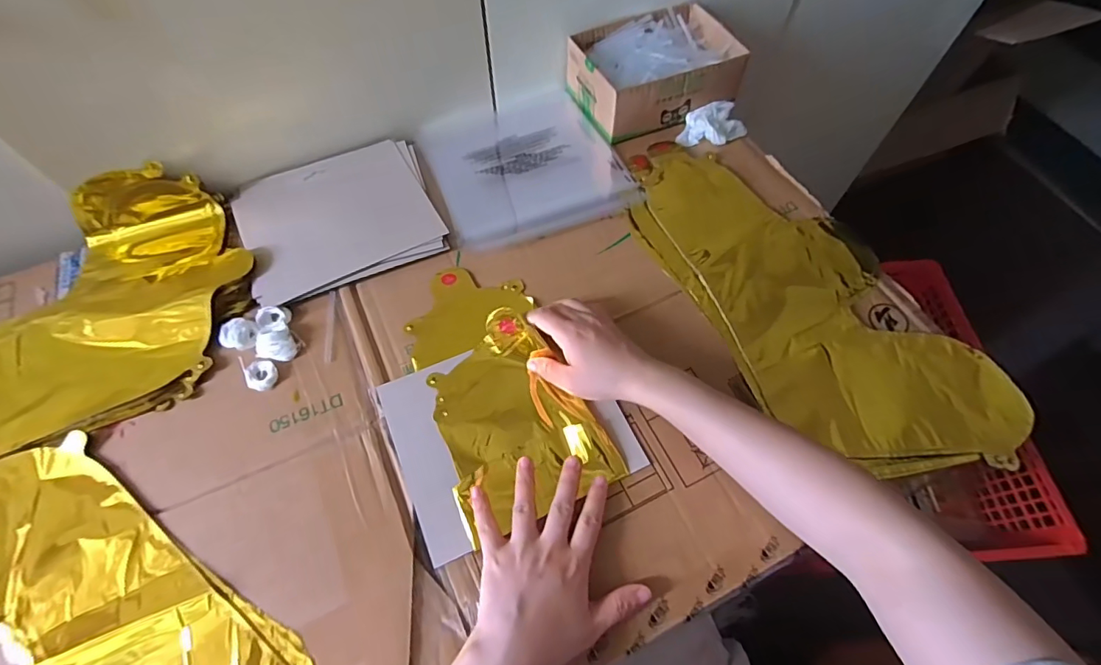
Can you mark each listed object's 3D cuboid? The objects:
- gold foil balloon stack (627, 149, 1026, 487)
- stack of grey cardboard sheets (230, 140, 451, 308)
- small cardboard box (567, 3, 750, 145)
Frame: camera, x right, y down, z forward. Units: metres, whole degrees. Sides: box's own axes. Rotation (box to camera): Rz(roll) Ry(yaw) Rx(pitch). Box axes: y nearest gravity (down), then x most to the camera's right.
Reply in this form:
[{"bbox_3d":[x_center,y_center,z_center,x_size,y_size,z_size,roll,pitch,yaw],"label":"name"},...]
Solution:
[{"bbox_3d":[0.243,-0.047,0.499,0.199,0.020,0.423,-27,65,-14],"label":"gold foil balloon stack"},{"bbox_3d":[-0.230,-0.129,0.542,0.196,0.013,0.174,-22,64,-12],"label":"stack of grey cardboard sheets"},{"bbox_3d":[0.126,-0.323,0.615,0.185,0.063,0.134,-22,64,-12],"label":"small cardboard box"}]

